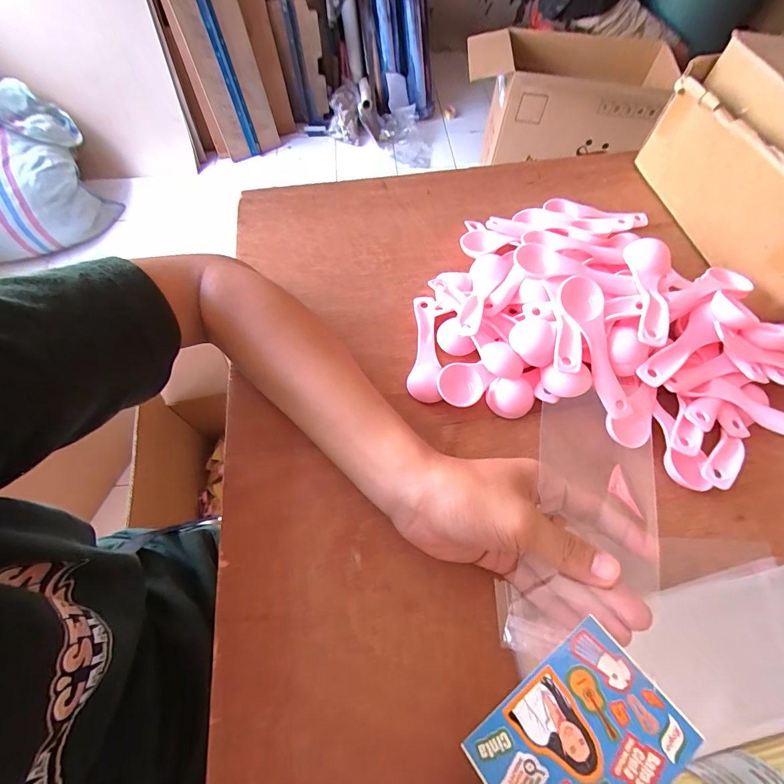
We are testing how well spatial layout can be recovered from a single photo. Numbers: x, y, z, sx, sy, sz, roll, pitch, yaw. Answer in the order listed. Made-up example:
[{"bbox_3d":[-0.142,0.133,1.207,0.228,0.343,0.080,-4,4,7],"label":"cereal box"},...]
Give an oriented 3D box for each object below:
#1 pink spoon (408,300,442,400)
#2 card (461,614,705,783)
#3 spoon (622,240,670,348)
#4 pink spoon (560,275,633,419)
[{"bbox_3d":[0.028,-0.041,0.333,0.029,0.014,0.109,1,63,0],"label":"pink spoon"},{"bbox_3d":[0.086,0.160,0.171,0.087,0.004,0.058,-36,57,-11],"label":"card"},{"bbox_3d":[0.205,-0.078,0.294,0.031,0.017,0.105,11,63,5],"label":"spoon"},{"bbox_3d":[0.157,-0.034,0.288,0.029,0.010,0.110,-17,90,-9],"label":"pink spoon"}]

